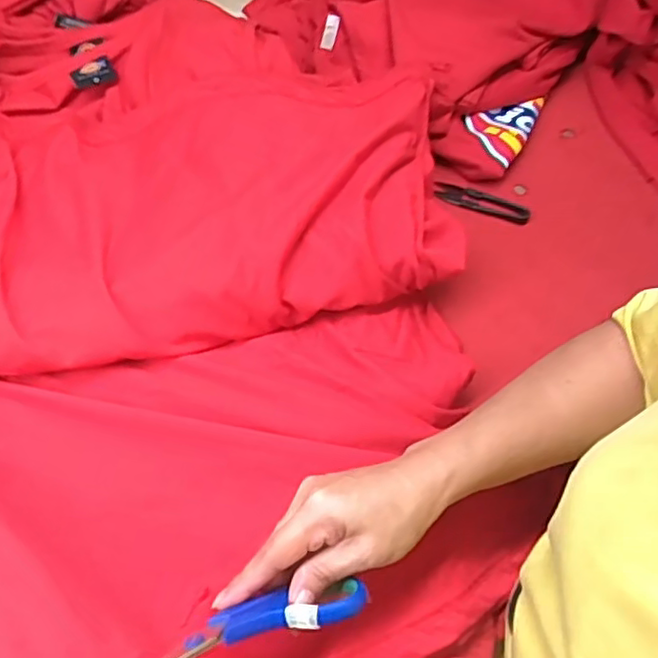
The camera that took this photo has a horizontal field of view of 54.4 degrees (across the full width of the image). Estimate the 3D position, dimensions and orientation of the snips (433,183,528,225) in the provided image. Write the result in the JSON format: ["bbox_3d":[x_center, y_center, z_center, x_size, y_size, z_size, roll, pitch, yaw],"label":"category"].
[{"bbox_3d":[0.153,-0.126,0.638,0.094,0.007,0.024,17,61,9],"label":"snips"}]

